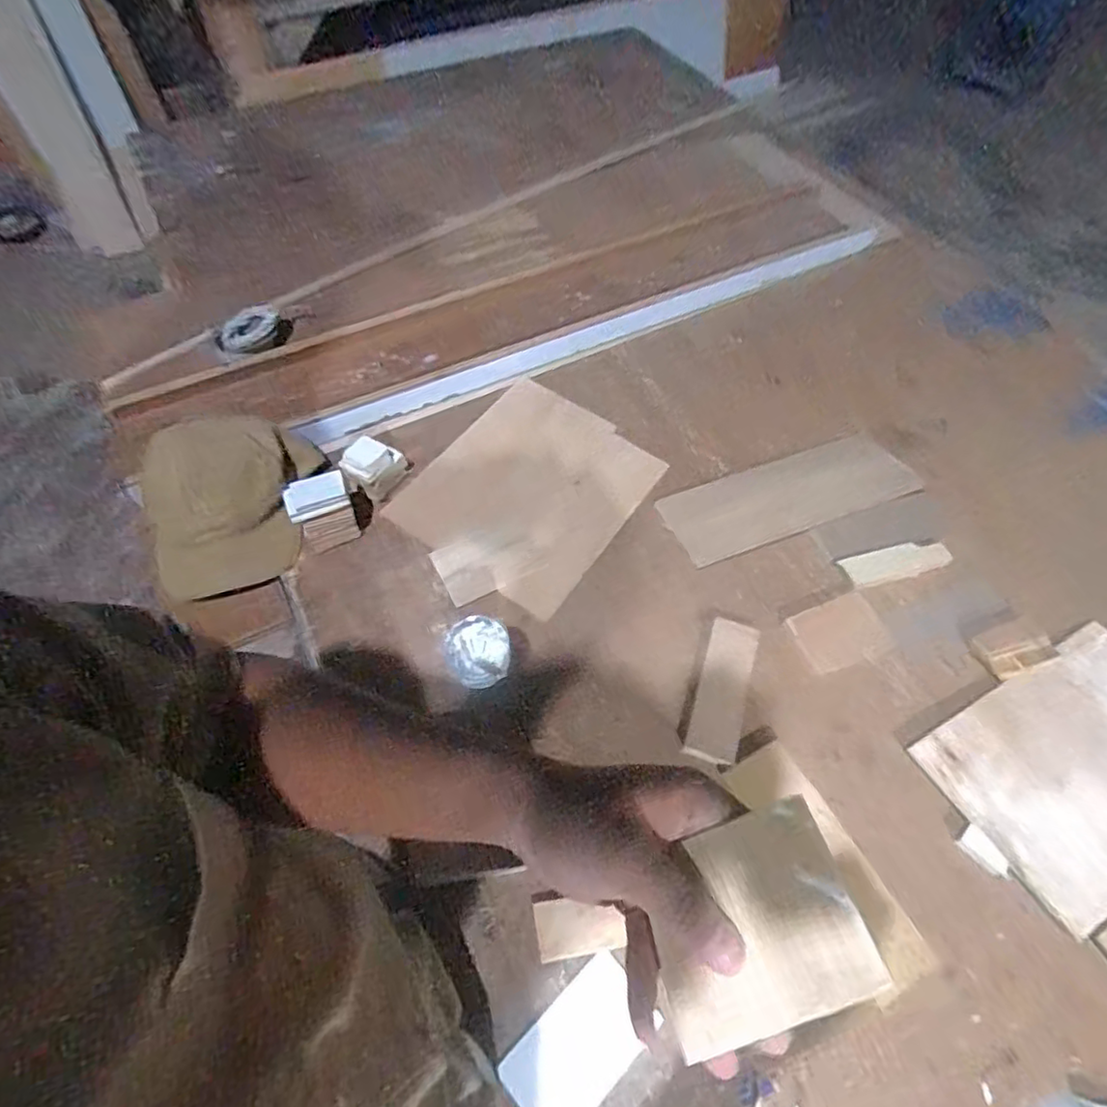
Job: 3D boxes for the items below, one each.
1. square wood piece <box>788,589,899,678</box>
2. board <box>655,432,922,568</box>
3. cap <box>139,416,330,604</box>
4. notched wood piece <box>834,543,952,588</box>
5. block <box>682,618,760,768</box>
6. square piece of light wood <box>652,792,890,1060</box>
[{"bbox_3d":[0.333,0.091,0.730,0.104,0.010,0.075,-21,62,-11],"label":"square wood piece"},{"bbox_3d":[0.301,-0.078,0.818,0.322,0.012,0.115,-18,61,-9],"label":"board"},{"bbox_3d":[-0.383,-0.065,0.757,0.172,0.102,0.202,-9,60,-4],"label":"cap"},{"bbox_3d":[0.413,0.011,0.757,0.128,0.005,0.040,-11,60,-6],"label":"notched wood piece"},{"bbox_3d":[0.186,0.149,0.694,0.052,0.017,0.156,16,61,10],"label":"block"},{"bbox_3d":[0.078,0.151,0.257,0.085,0.007,0.070,-32,48,14],"label":"square piece of light wood"}]

